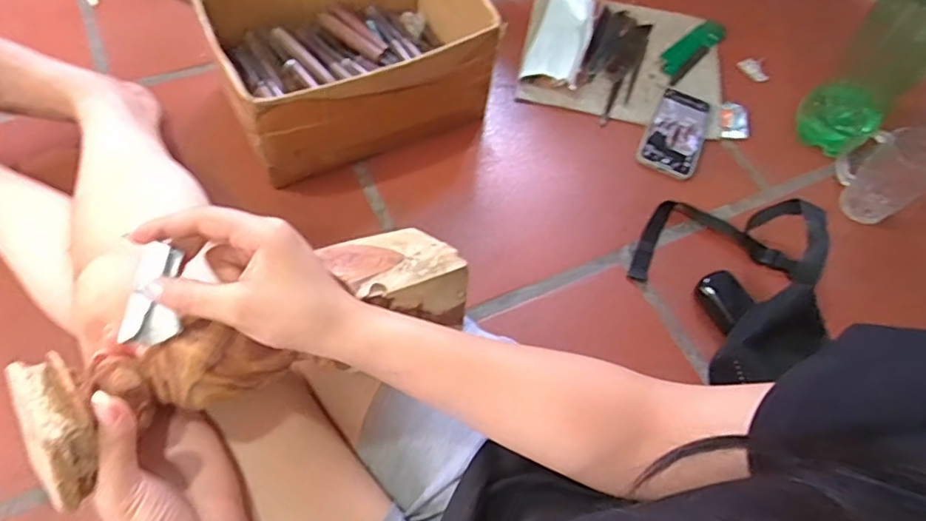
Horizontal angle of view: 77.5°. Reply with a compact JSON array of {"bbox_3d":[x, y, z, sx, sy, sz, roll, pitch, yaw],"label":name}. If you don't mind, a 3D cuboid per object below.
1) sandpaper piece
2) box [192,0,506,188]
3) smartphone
[{"bbox_3d":[-0.184,0.021,0.347,0.030,0.012,0.059,14,88,4],"label":"sandpaper piece"},{"bbox_3d":[-0.144,-0.277,0.760,0.324,0.148,0.262,-23,65,-15],"label":"box"},{"bbox_3d":[0.312,-0.191,0.840,0.081,0.011,0.169,27,60,7],"label":"smartphone"}]

